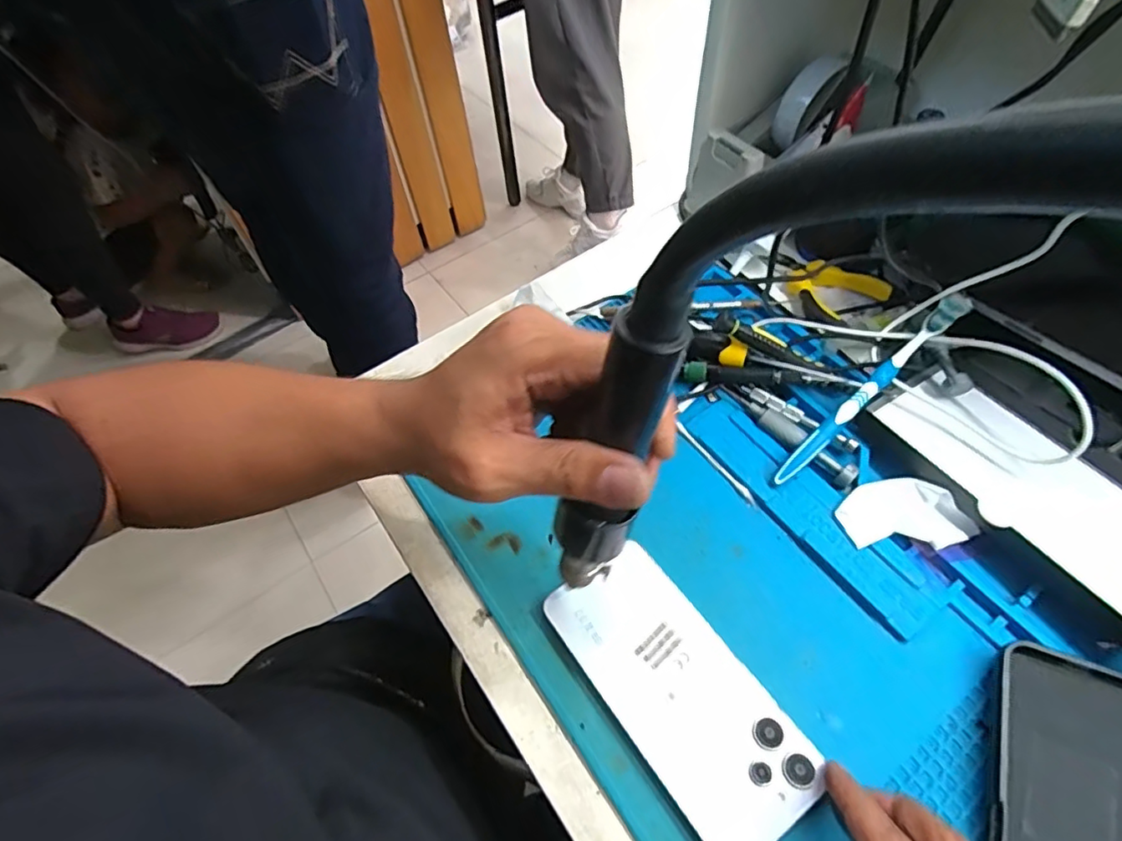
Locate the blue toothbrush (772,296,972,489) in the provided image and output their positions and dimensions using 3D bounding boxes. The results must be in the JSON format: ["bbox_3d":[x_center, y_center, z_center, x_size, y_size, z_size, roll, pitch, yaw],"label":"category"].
[{"bbox_3d":[0.210,-0.020,0.397,0.182,0.017,0.014,-43,62,-4],"label":"blue toothbrush"}]

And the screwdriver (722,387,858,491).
[{"bbox_3d":[0.156,0.009,0.407,0.106,0.013,0.018,38,67,25],"label":"screwdriver"}]

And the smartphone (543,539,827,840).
[{"bbox_3d":[0.065,0.150,0.328,0.074,0.011,0.159,-33,60,-17],"label":"smartphone"}]

